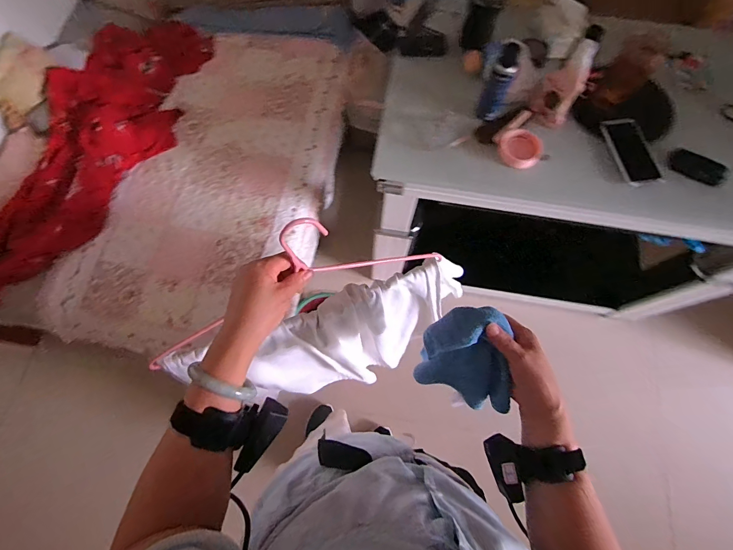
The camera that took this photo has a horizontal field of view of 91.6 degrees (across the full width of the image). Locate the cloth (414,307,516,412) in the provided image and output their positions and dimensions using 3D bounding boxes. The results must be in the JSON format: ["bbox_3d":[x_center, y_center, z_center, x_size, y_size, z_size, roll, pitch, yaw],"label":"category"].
[{"bbox_3d":[0.138,0.109,0.470,0.126,0.140,0.042,27,37,16],"label":"cloth"}]

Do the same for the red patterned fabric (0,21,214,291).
[{"bbox_3d":[-0.833,-0.415,1.083,0.381,0.116,1.072,11,71,3],"label":"red patterned fabric"}]

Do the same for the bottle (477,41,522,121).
[{"bbox_3d":[0.271,-0.390,0.731,0.053,0.137,0.061,23,72,7],"label":"bottle"}]

